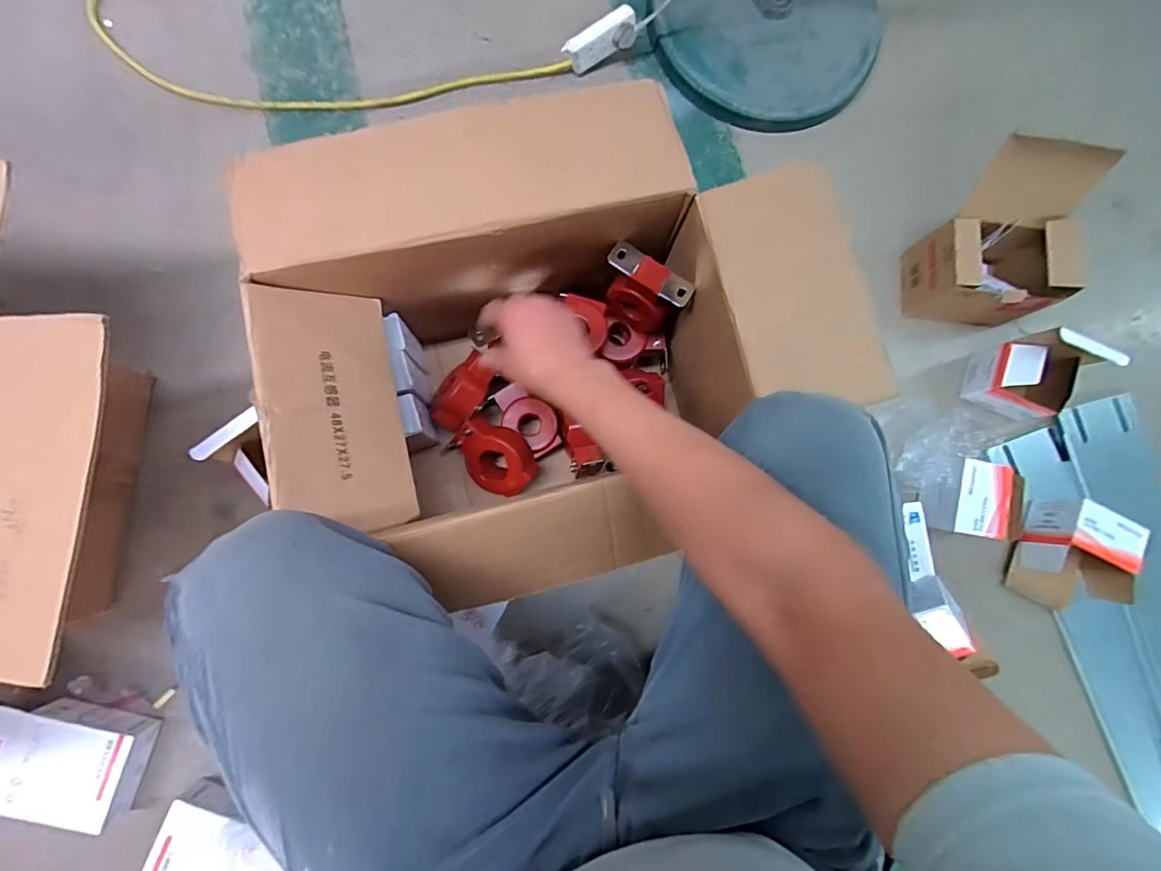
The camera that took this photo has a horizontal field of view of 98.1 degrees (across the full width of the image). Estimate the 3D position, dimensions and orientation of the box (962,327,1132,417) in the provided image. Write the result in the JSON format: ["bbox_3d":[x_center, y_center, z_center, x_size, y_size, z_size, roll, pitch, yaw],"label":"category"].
[{"bbox_3d":[0.697,-0.093,0.764,0.115,0.127,0.098,20,81,-3],"label":"box"}]

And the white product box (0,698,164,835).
[{"bbox_3d":[-0.646,0.399,0.626,0.180,0.048,0.123,18,81,-4],"label":"white product box"}]

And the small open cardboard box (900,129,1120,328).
[{"bbox_3d":[0.633,-0.284,0.749,0.171,0.183,0.203,13,81,-4],"label":"small open cardboard box"}]

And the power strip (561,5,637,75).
[{"bbox_3d":[0.034,-0.647,0.826,0.125,0.031,0.052,-26,87,9],"label":"power strip"}]

